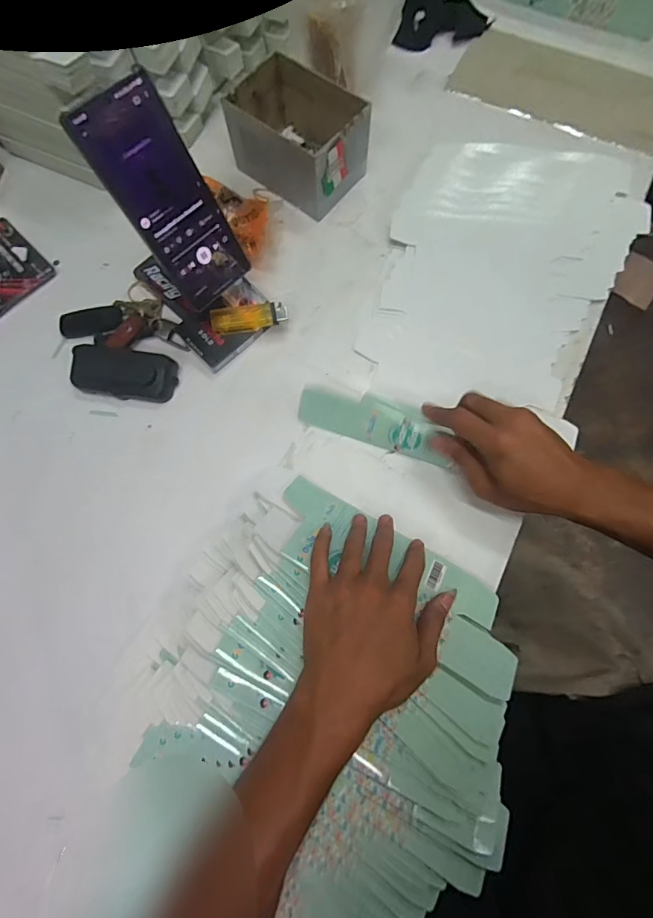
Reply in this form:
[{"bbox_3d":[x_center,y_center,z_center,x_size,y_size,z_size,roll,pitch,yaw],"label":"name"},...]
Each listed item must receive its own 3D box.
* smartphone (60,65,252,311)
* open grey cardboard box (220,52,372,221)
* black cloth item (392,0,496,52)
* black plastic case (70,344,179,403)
[{"bbox_3d":[-0.131,-0.216,0.359,0.075,0.164,0.009,-42,48,-9],"label":"smartphone"},{"bbox_3d":[-0.034,-0.374,0.487,0.146,0.072,0.095,38,79,10],"label":"open grey cardboard box"},{"bbox_3d":[0.154,-0.605,0.562,0.131,0.072,0.016,-16,39,-4],"label":"black cloth item"},{"bbox_3d":[-0.212,-0.091,0.440,0.103,0.022,0.051,4,76,2],"label":"black plastic case"}]

